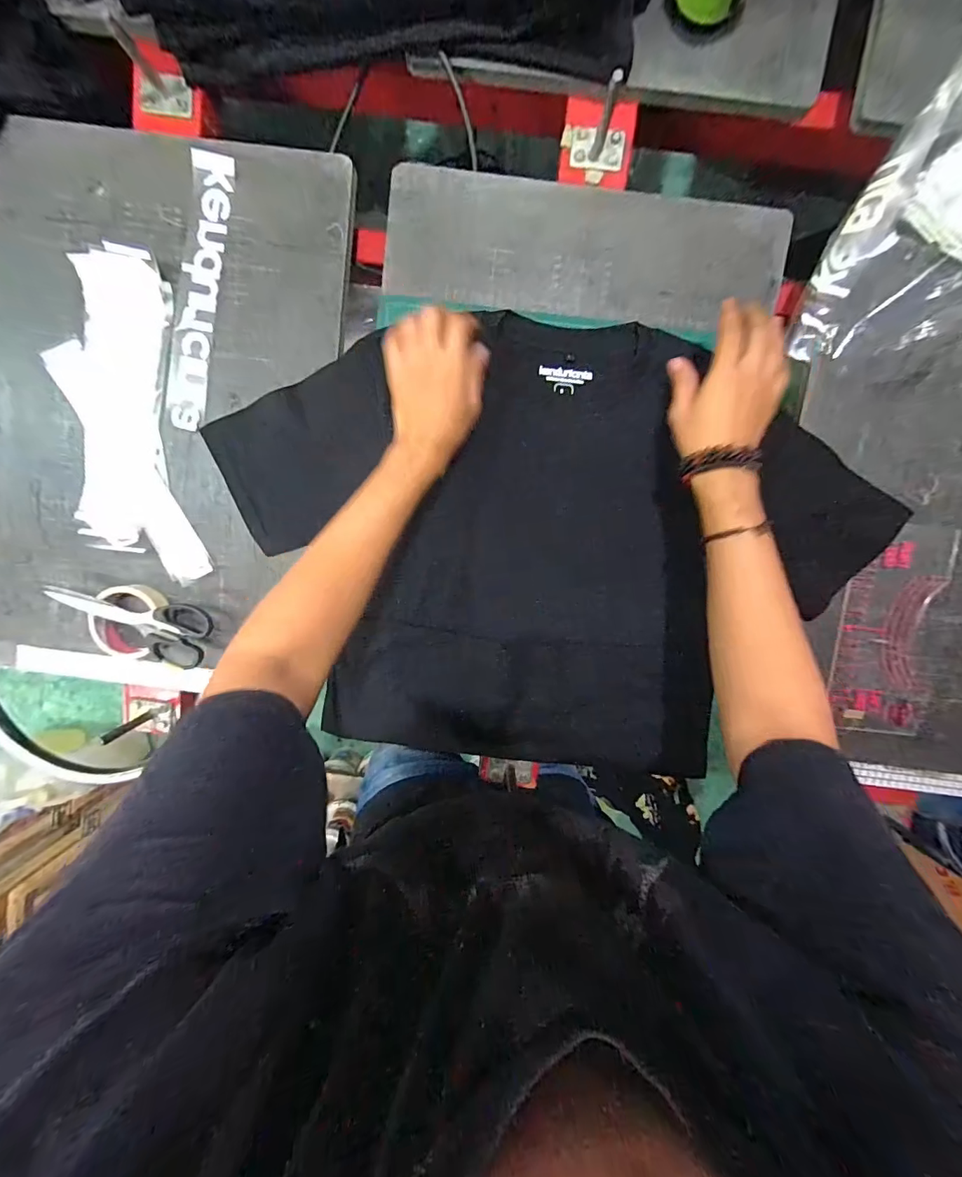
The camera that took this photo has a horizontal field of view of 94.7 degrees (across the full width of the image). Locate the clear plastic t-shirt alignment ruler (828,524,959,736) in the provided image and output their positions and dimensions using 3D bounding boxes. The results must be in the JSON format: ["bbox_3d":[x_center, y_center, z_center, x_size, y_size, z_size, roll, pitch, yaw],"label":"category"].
[{"bbox_3d":[0.496,0.053,0.536,0.112,0.008,0.251,5,97,1],"label":"clear plastic t-shirt alignment ruler"}]

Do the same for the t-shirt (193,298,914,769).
[{"bbox_3d":[0.063,-0.039,0.542,0.742,0.034,0.515,8,97,1],"label":"t-shirt"}]

